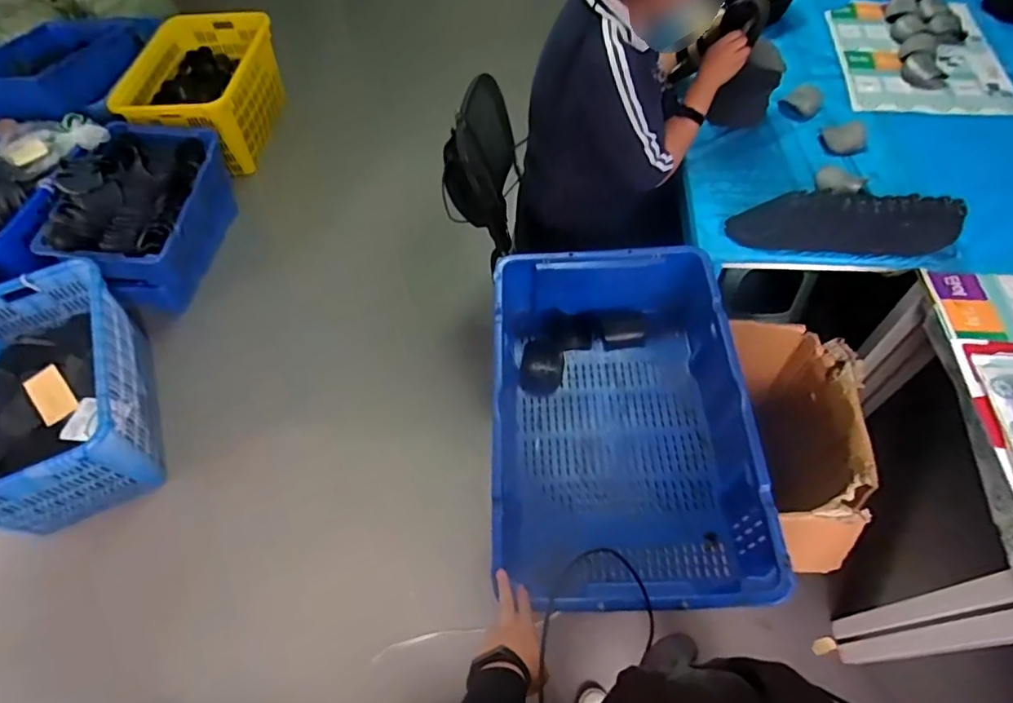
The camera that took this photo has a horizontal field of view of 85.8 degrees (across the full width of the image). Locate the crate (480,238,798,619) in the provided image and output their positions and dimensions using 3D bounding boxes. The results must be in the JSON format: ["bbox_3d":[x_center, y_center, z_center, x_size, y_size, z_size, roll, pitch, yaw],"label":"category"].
[{"bbox_3d":[0.201,0.119,1.010,0.432,0.172,0.660,-2,58,3],"label":"crate"}]

